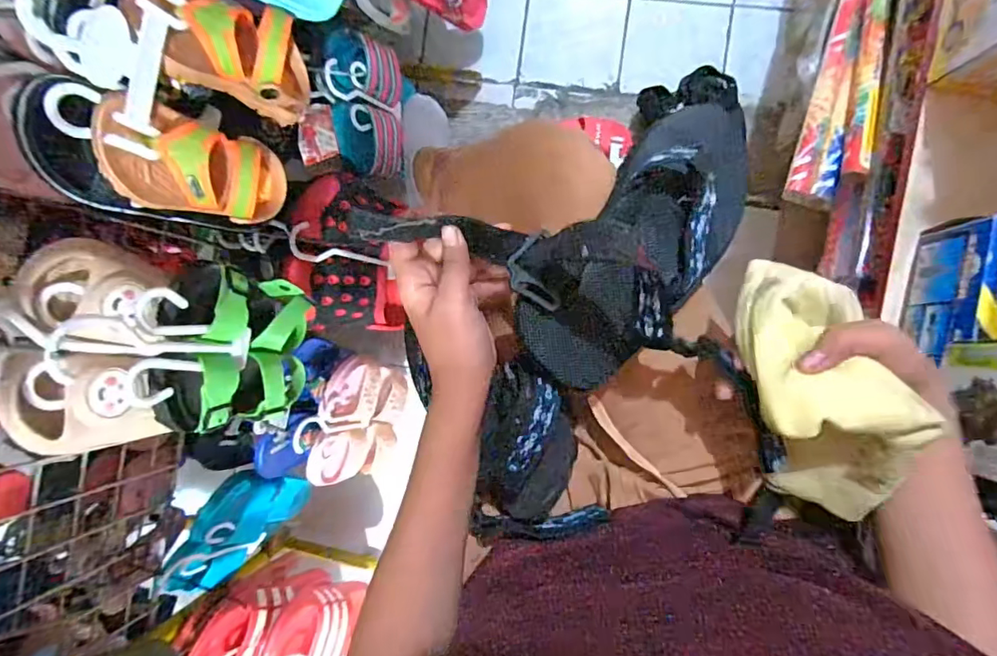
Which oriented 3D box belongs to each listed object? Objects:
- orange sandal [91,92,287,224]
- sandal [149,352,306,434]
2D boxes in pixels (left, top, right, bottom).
[{"bbox_3d":[-0.219,-0.119,0.393,0.049,0.136,0.065,8,91,32],"label":"orange sandal"},{"bbox_3d":[-0.240,0.054,0.473,0.052,0.156,0.062,-2,92,29],"label":"sandal"}]

